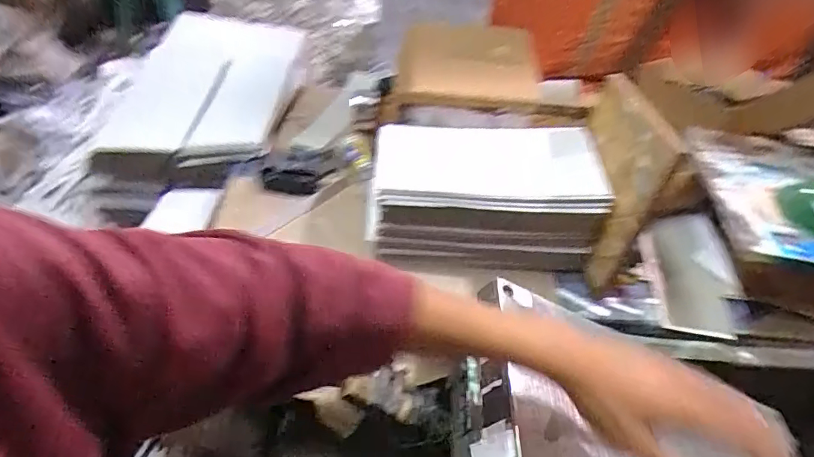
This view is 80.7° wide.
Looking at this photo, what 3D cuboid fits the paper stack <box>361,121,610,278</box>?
[{"bbox_3d":[0.135,-0.064,0.834,0.380,0.154,0.221,5,44,1],"label":"paper stack"}]

